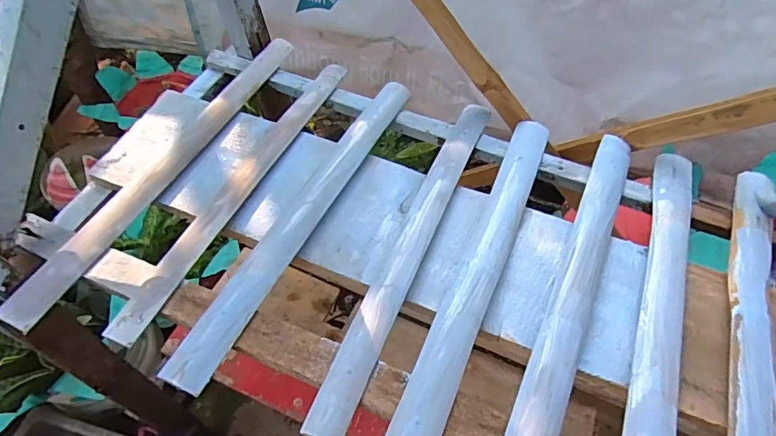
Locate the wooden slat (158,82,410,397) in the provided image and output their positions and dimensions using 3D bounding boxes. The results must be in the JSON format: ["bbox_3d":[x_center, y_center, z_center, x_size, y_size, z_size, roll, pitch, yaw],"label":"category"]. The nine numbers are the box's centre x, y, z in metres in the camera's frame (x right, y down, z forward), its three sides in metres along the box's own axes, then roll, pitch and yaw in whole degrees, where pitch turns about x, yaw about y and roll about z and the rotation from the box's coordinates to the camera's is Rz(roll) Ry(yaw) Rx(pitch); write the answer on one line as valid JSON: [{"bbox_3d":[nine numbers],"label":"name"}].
[{"bbox_3d":[-0.095,-0.021,0.557,0.059,0.018,0.463,20,58,16],"label":"wooden slat"}]

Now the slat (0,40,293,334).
[{"bbox_3d":[-0.274,-0.083,0.609,0.048,0.019,0.505,20,58,16],"label":"slat"}]

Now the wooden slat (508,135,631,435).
[{"bbox_3d":[0.193,0.064,0.475,0.044,0.017,0.458,21,58,16],"label":"wooden slat"}]

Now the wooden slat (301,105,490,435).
[{"bbox_3d":[0.030,0.020,0.531,0.041,0.024,0.456,18,58,15],"label":"wooden slat"}]

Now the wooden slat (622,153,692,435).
[{"bbox_3d":[0.269,0.098,0.466,0.043,0.033,0.456,19,58,15],"label":"wooden slat"}]

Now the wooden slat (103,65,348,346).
[{"bbox_3d":[-0.179,-0.058,0.589,0.053,0.012,0.460,19,58,15],"label":"wooden slat"}]

